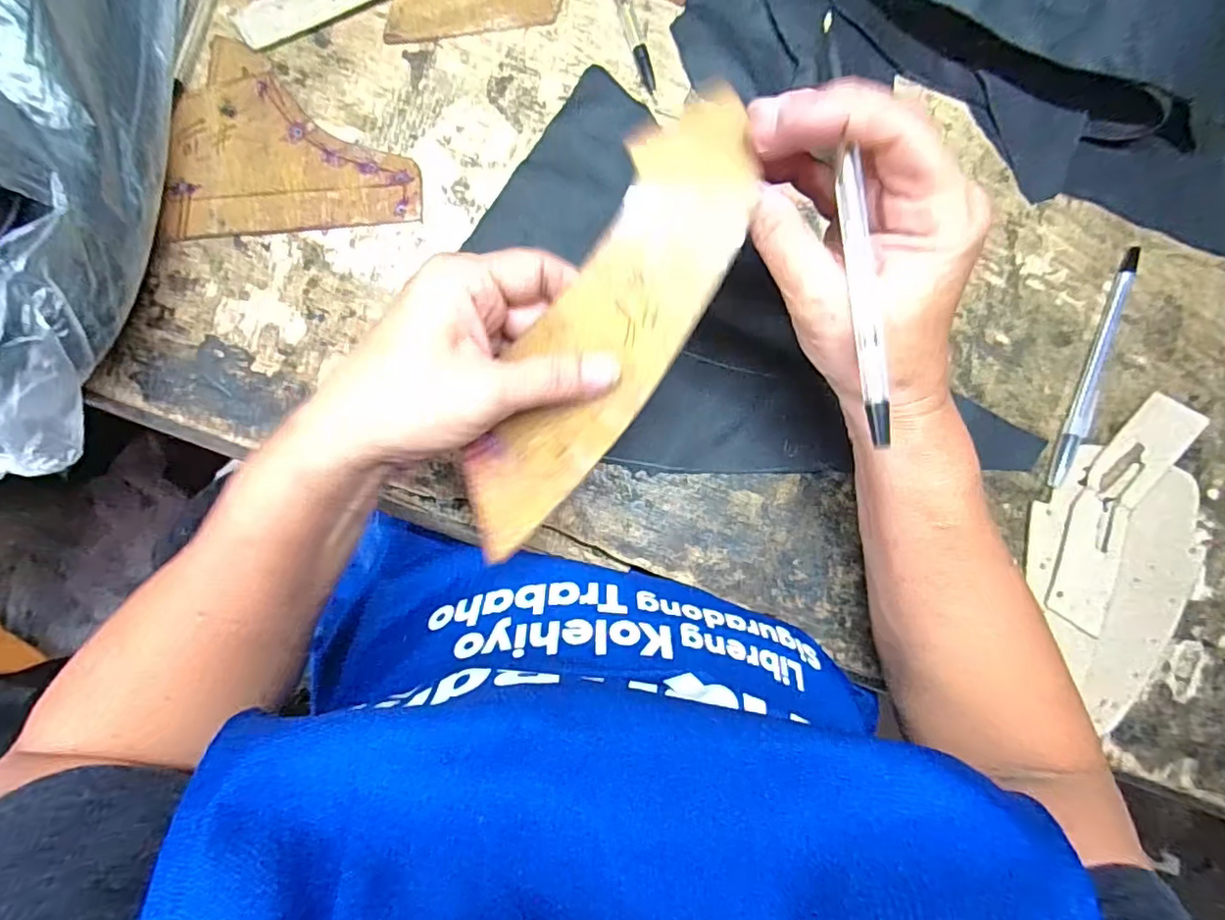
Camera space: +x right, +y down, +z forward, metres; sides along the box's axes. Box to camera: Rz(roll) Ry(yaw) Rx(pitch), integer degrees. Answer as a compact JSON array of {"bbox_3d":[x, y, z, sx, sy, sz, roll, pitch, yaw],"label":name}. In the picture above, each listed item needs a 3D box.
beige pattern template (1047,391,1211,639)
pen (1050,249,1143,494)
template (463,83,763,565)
[{"bbox_3d":[0.294,0.028,0.340,0.048,0.006,0.142,29,88,-3],"label":"beige pattern template"},{"bbox_3d":[0.281,-0.054,0.338,0.012,0.009,0.144,20,89,-4],"label":"pen"},{"bbox_3d":[-0.004,-0.047,0.233,0.054,0.004,0.192,33,102,4],"label":"template"}]

